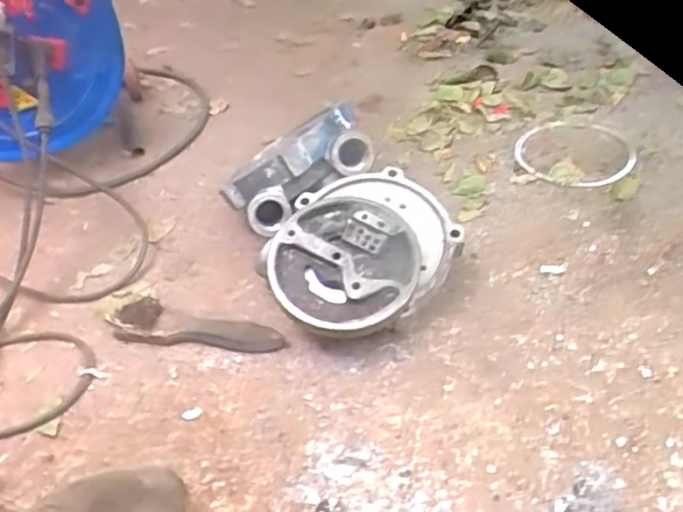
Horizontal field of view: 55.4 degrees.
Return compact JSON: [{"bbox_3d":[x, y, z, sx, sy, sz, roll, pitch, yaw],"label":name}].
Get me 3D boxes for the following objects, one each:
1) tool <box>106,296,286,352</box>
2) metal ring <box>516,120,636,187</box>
[{"bbox_3d":[-0.146,0.070,0.674,0.177,0.032,0.041,5,45,13],"label":"tool"},{"bbox_3d":[0.287,-0.133,0.816,0.130,0.009,0.136,-4,44,4],"label":"metal ring"}]

